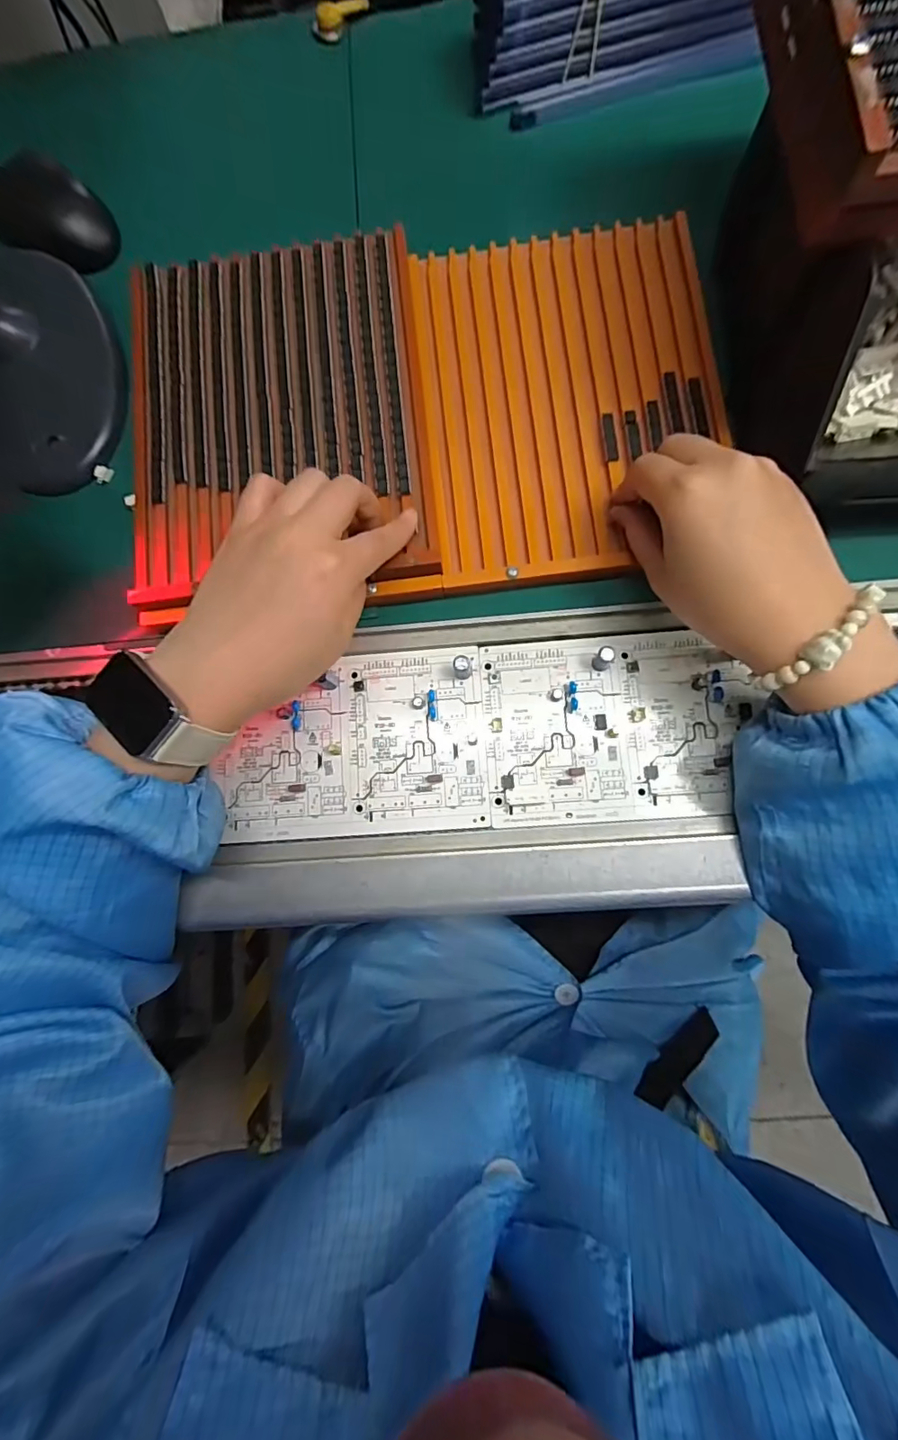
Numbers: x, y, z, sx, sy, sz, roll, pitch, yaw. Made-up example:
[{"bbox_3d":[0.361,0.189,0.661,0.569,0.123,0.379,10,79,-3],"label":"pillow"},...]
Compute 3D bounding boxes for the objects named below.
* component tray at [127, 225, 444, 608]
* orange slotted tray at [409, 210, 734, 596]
[{"bbox_3d":[-0.106,-0.190,0.321,0.182,0.022,0.237,-7,82,2],"label":"component tray"},{"bbox_3d":[0.077,-0.205,0.327,0.184,0.011,0.240,-7,82,2],"label":"orange slotted tray"}]

